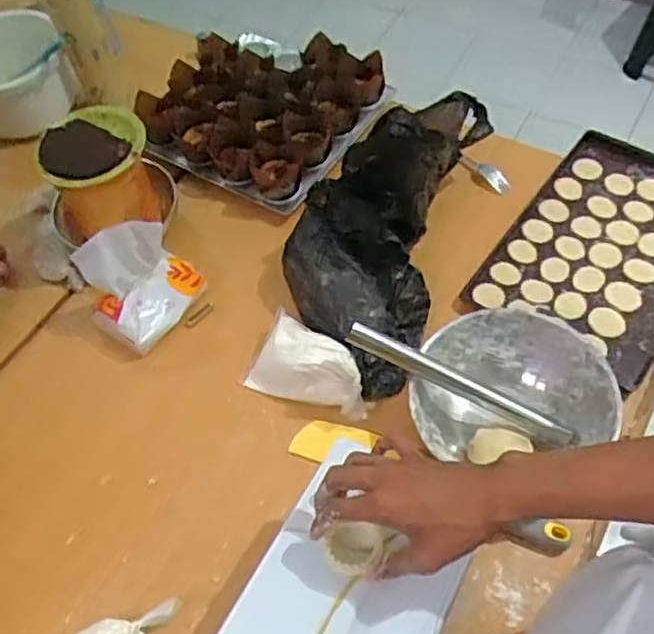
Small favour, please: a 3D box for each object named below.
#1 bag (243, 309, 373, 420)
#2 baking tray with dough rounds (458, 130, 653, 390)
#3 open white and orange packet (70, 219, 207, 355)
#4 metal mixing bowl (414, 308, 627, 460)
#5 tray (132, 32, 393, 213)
[{"bbox_3d":[-0.015,0.063,0.834,0.155,0.059,0.092,24,62,19],"label":"bag"},{"bbox_3d":[0.374,-0.091,0.926,0.241,0.033,0.373,32,65,22],"label":"baking tray with dough rounds"},{"bbox_3d":[-0.233,-0.042,0.873,0.143,0.140,0.098,-29,60,-14],"label":"open white and orange packet"},{"bbox_3d":[0.200,0.084,0.781,0.217,0.070,0.178,-22,58,-9],"label":"metal mixing bowl"},{"bbox_3d":[-0.102,-0.332,1.067,0.297,0.076,0.296,27,63,20],"label":"tray"}]

